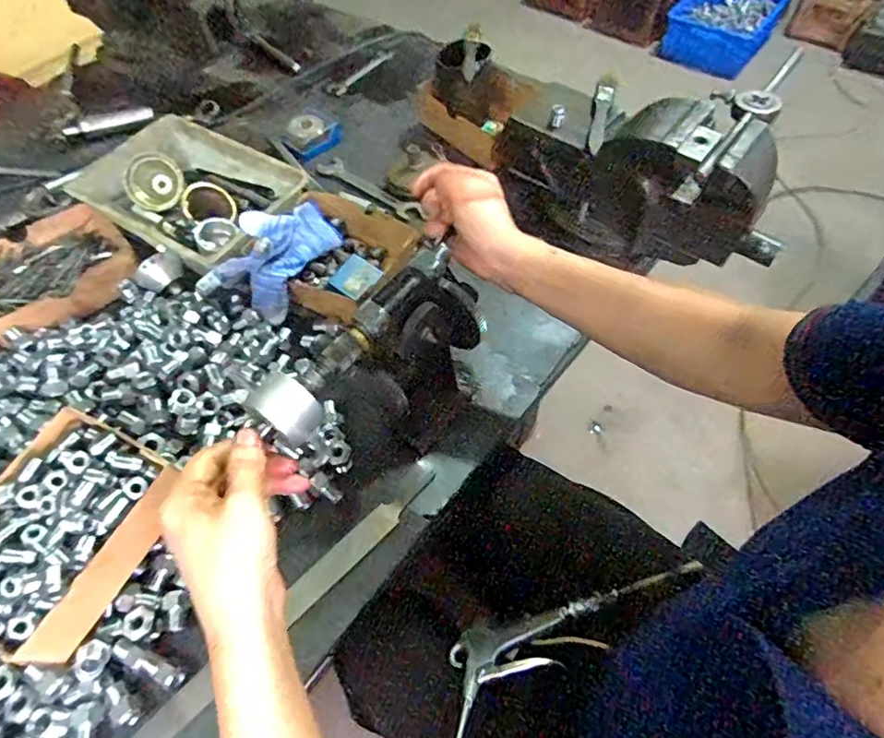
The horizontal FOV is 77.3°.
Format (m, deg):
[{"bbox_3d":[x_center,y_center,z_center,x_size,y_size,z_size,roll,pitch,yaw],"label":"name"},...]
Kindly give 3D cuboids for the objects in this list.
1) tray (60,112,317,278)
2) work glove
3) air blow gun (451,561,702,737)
[{"bbox_3d":[-0.305,-0.213,0.684,0.270,0.058,0.178,29,61,19],"label":"tray"},{"bbox_3d":[-0.184,-0.141,0.610,0.102,0.062,0.162,15,57,12],"label":"work glove"},{"bbox_3d":[0.112,0.259,0.544,0.287,0.058,0.095,-27,59,-16],"label":"air blow gun"}]

